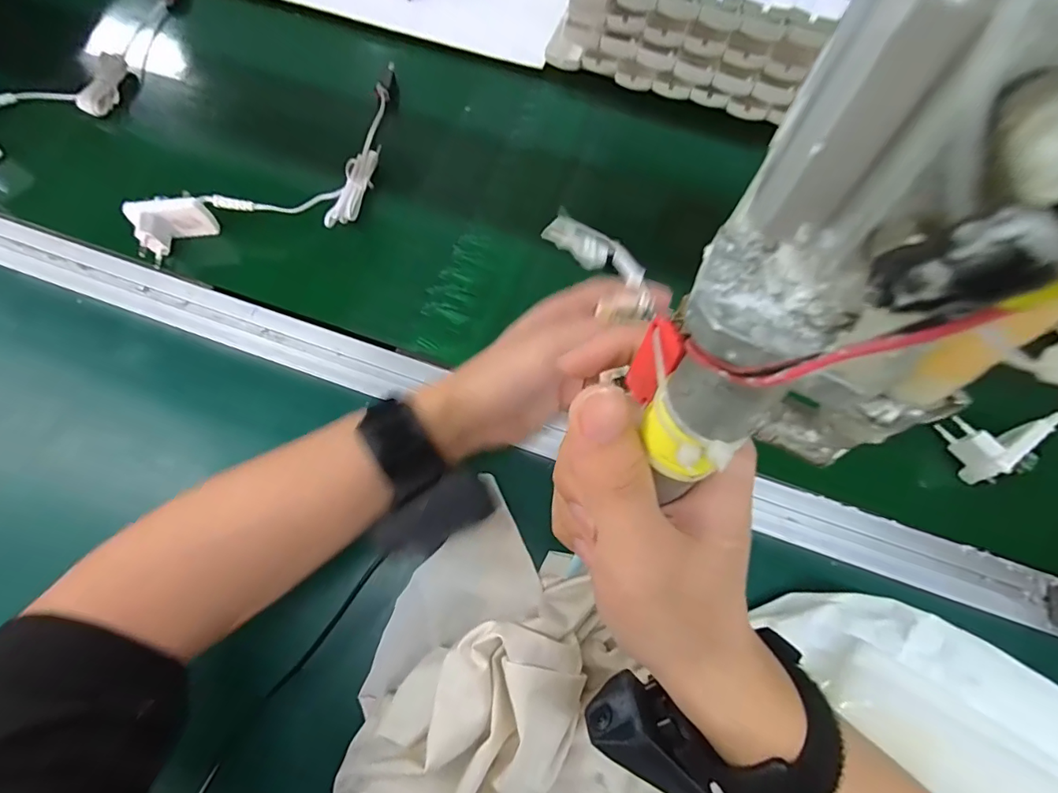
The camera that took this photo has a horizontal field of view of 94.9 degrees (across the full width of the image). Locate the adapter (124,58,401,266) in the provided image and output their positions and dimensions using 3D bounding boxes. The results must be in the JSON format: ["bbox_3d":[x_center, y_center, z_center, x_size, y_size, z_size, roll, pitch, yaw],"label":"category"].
[{"bbox_3d":[-0.200,-0.199,0.438,0.114,0.037,0.289,41,74,12],"label":"adapter"}]

